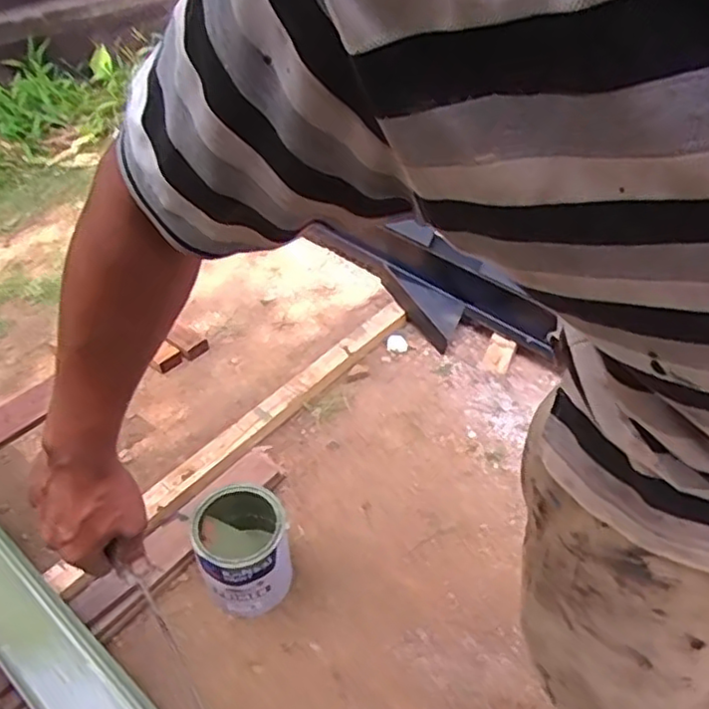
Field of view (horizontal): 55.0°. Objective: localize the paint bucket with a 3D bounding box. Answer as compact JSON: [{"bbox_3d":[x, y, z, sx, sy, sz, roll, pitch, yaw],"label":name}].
[{"bbox_3d":[-0.204,0.359,1.259,0.162,0.181,0.178,-17,44,-17],"label":"paint bucket"}]

